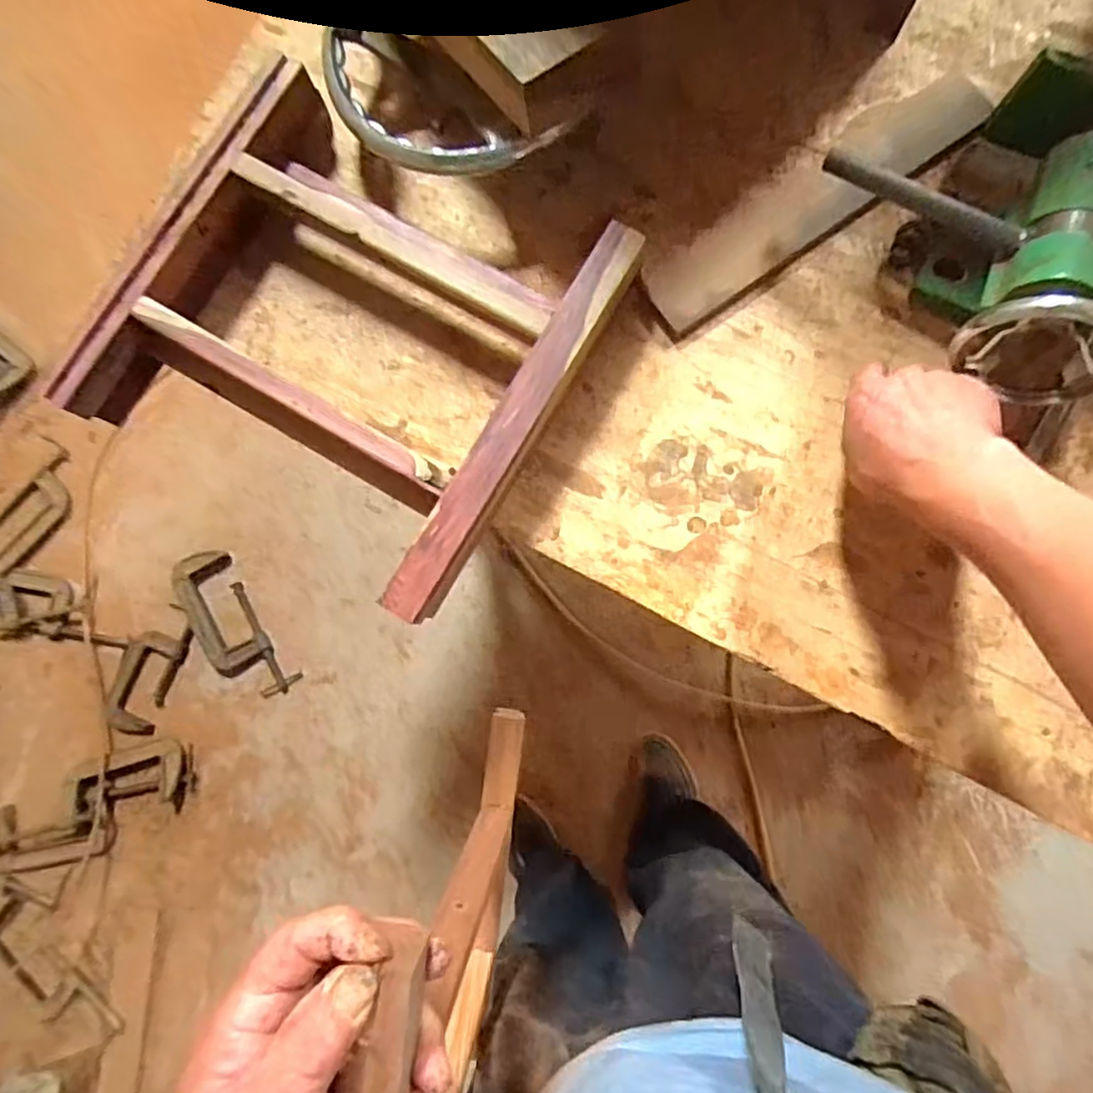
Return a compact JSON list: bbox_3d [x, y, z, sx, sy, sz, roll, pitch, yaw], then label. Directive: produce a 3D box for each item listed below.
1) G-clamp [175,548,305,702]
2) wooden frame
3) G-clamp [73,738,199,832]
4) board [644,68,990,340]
[{"bbox_3d":[-0.625,0.158,1.304,0.132,0.033,0.325,-32,82,0],"label":"G-clamp"},{"bbox_3d":[-0.146,-0.165,0.515,0.333,0.069,0.321,30,87,7],"label":"wooden frame"},{"bbox_3d":[-0.802,0.458,1.283,0.241,0.027,0.140,-10,83,3],"label":"G-clamp"},{"bbox_3d":[0.214,-0.283,0.535,0.306,0.027,0.069,-36,82,0],"label":"board"}]

